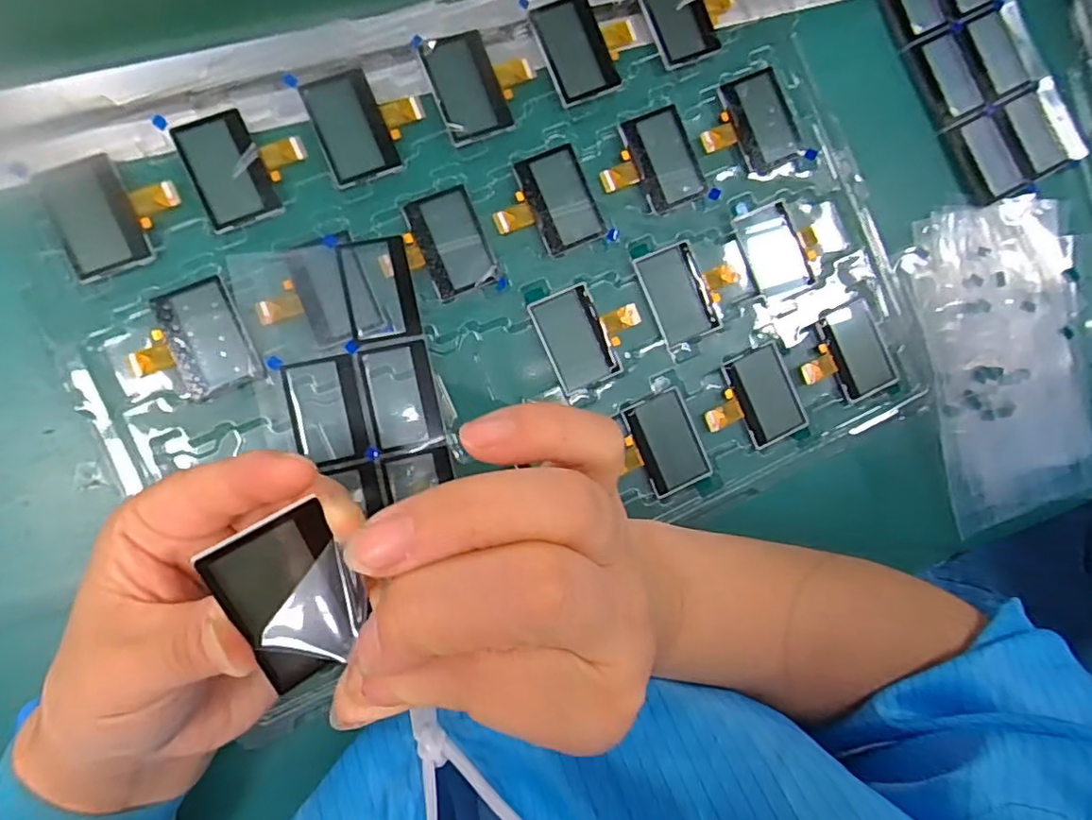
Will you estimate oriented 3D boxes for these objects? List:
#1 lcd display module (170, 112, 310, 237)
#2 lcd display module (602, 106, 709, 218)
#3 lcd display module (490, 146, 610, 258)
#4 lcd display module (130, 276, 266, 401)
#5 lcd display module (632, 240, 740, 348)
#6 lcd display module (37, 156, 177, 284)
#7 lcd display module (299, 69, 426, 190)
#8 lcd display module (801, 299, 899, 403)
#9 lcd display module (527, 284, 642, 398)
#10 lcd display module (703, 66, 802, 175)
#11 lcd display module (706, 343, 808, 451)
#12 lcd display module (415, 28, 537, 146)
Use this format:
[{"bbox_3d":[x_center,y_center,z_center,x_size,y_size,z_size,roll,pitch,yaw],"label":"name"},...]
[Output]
[{"bbox_3d":[-0.128,-0.106,0.258,0.046,0.004,0.047,-22,93,-8],"label":"lcd display module"},{"bbox_3d":[0.051,-0.119,0.290,0.049,0.004,0.046,-25,93,-8],"label":"lcd display module"},{"bbox_3d":[0.000,-0.095,0.280,0.047,0.004,0.047,-22,93,-8],"label":"lcd display module"},{"bbox_3d":[-0.150,-0.028,0.253,0.045,0.004,0.045,-24,93,-8],"label":"lcd display module"},{"bbox_3d":[0.072,-0.060,0.290,0.046,0.004,0.045,-23,93,-8],"label":"lcd display module"},{"bbox_3d":[-0.179,-0.083,0.248,0.047,0.004,0.045,-23,93,-8],"label":"lcd display module"},{"bbox_3d":[-0.079,-0.128,0.266,0.047,0.004,0.047,-21,93,-8],"label":"lcd display module"},{"bbox_3d":[0.152,-0.027,0.305,0.047,0.005,0.046,-21,93,-8],"label":"lcd display module"},{"bbox_3d":[0.022,-0.037,0.284,0.047,0.004,0.045,-24,93,-8],"label":"lcd display module"},{"bbox_3d":[0.102,-0.141,0.298,0.049,0.004,0.047,-25,93,-8],"label":"lcd display module"},{"bbox_3d":[0.102,-0.004,0.297,0.048,0.004,0.045,-26,93,-8],"label":"lcd display module"},{"bbox_3d":[-0.029,-0.151,0.275,0.047,0.004,0.047,-21,93,-8],"label":"lcd display module"}]

